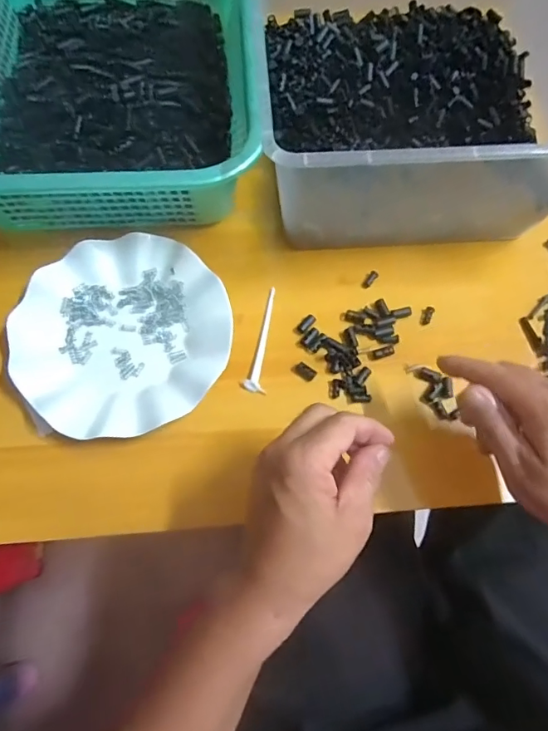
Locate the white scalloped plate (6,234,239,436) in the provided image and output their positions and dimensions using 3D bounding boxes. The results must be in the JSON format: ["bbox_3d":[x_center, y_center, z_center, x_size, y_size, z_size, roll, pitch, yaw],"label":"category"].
[{"bbox_3d":[-0.131,-0.028,0.418,0.177,0.025,0.177,1,69,-2],"label":"white scalloped plate"}]

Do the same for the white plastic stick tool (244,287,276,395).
[{"bbox_3d":[-0.010,-0.025,0.431,0.017,0.005,0.102,8,69,1],"label":"white plastic stick tool"}]

